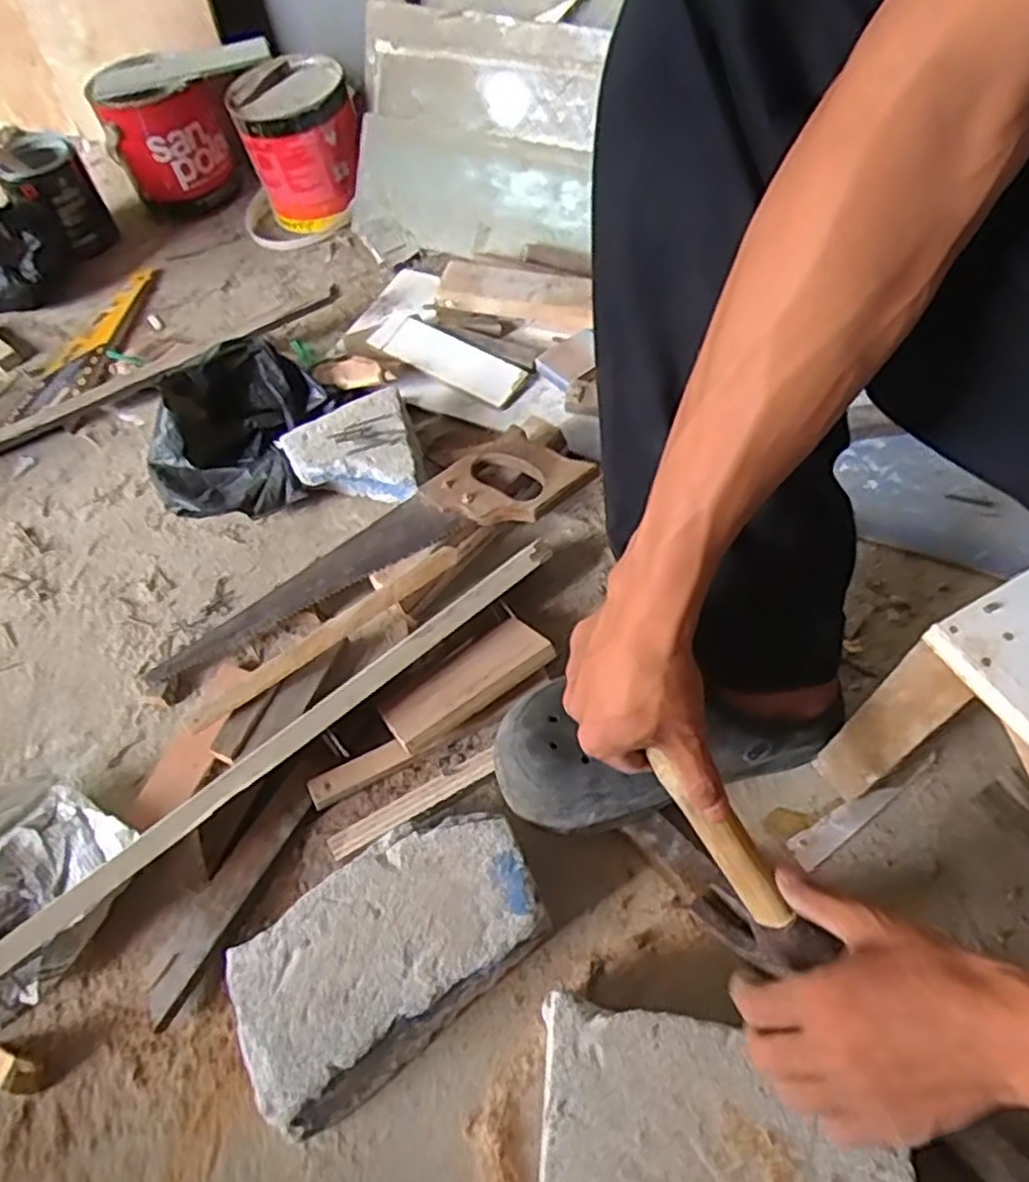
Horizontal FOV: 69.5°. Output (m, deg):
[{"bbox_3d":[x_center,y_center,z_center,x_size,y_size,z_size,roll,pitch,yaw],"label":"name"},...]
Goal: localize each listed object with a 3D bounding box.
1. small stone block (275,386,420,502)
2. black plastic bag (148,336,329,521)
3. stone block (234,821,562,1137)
[{"bbox_3d":[-0.160,-0.132,0.749,0.128,0.067,0.125,-14,57,-4],"label":"small stone block"},{"bbox_3d":[-0.289,-0.164,0.769,0.159,0.100,0.177,2,59,6],"label":"black plastic bag"},{"bbox_3d":[-0.081,0.243,0.506,0.201,0.073,0.115,-33,61,-15],"label":"stone block"}]

